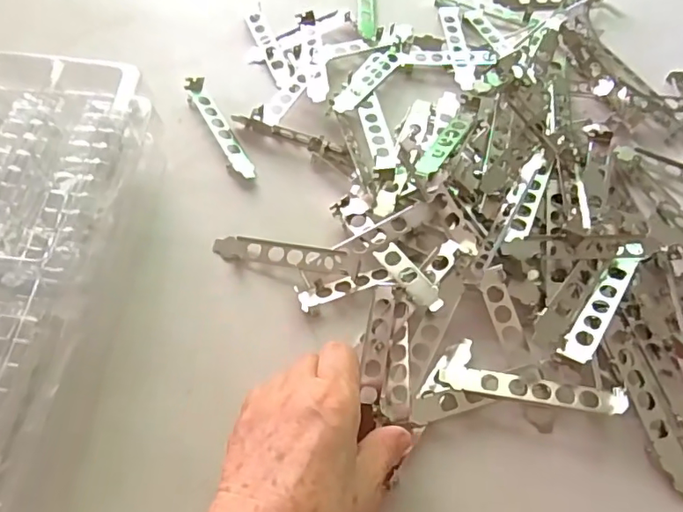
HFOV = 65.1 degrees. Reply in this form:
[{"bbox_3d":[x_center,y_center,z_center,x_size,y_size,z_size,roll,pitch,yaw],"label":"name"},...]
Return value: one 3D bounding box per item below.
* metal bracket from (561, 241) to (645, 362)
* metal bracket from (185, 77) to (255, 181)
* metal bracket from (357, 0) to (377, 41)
[{"bbox_3d":[0.191,0.030,0.386,0.020,0.013,0.111,19,58,41],"label":"metal bracket"},{"bbox_3d":[-0.112,-0.115,0.484,0.022,0.016,0.122,-25,66,-14],"label":"metal bracket"},{"bbox_3d":[0.026,-0.279,0.575,0.021,0.014,0.119,-1,63,-2],"label":"metal bracket"}]

